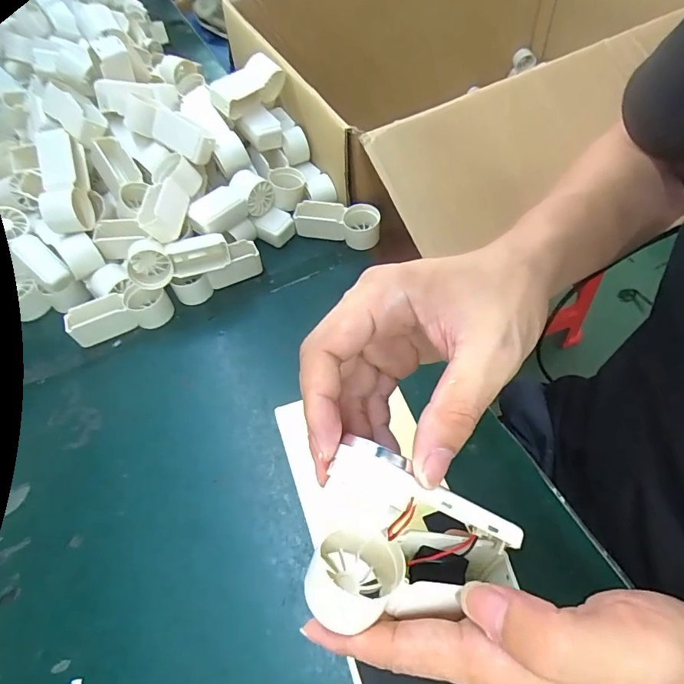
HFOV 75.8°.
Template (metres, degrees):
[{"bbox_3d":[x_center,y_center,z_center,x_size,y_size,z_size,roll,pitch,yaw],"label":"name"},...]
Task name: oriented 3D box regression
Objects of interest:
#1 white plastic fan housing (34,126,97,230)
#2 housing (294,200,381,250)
[{"bbox_3d":[-0.266,-0.151,0.418,0.039,0.035,0.094,-10,89,-3],"label":"white plastic fan housing"},{"bbox_3d":[-0.005,-0.126,0.475,0.091,0.037,0.035,5,56,7],"label":"housing"}]

